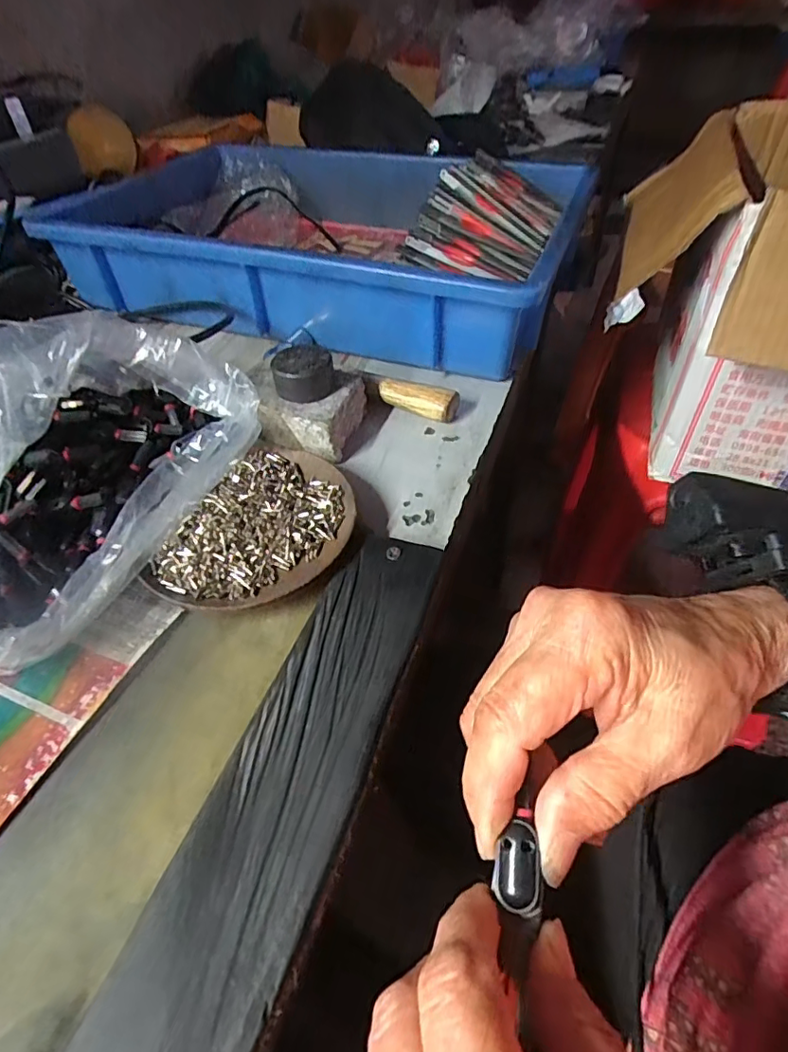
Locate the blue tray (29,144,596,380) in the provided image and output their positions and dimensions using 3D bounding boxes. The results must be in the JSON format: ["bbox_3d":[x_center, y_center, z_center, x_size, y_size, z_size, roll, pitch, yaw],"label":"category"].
[{"bbox_3d":[-0.069,-0.275,0.497,0.435,0.067,0.294,13,49,16],"label":"blue tray"}]

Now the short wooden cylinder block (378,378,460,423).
[{"bbox_3d":[0.017,-0.088,0.370,0.052,0.017,0.019,21,52,22],"label":"short wooden cylinder block"}]

